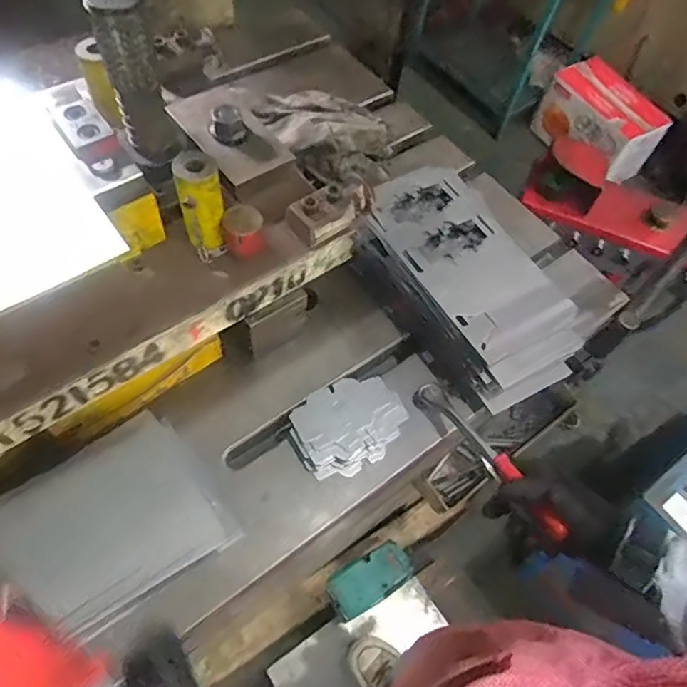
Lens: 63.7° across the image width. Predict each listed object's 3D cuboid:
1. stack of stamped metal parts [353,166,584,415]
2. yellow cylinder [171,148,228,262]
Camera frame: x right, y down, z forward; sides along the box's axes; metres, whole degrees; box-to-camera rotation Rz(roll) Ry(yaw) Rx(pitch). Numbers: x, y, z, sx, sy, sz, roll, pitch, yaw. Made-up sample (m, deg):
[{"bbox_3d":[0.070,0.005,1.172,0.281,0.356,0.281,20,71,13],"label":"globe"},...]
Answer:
[{"bbox_3d":[0.144,-0.079,0.678,0.172,0.081,0.315,-26,65,-18],"label":"stack of stamped metal parts"},{"bbox_3d":[-0.134,-0.129,0.529,0.041,0.094,0.046,-13,62,-12],"label":"yellow cylinder"}]

